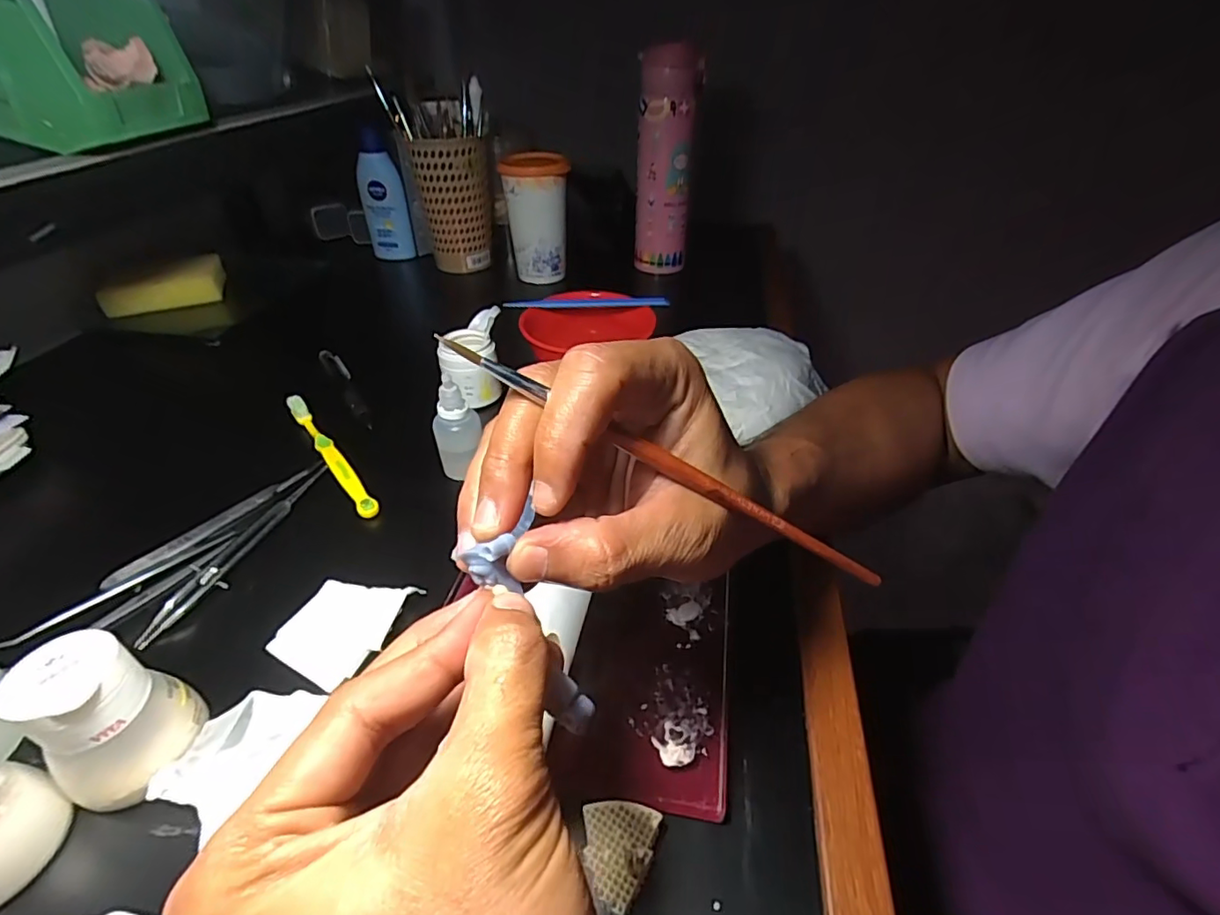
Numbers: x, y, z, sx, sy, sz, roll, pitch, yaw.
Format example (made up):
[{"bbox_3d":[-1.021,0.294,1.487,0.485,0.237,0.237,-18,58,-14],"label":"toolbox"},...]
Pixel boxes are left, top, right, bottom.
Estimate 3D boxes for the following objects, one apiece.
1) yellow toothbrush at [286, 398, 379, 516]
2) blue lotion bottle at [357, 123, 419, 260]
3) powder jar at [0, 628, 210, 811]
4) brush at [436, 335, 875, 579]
[{"bbox_3d":[-0.201,-0.006,0.397,0.012,0.012,0.151,-28,47,-31],"label":"yellow toothbrush"},{"bbox_3d":[-0.277,-0.322,0.688,0.053,0.144,0.035,-1,39,-3],"label":"blue lotion bottle"},{"bbox_3d":[-0.202,0.104,0.225,0.042,0.064,0.047,20,43,22],"label":"powder jar"},{"bbox_3d":[0.024,0.005,0.188,0.174,0.005,0.004,29,38,-13],"label":"brush"}]

